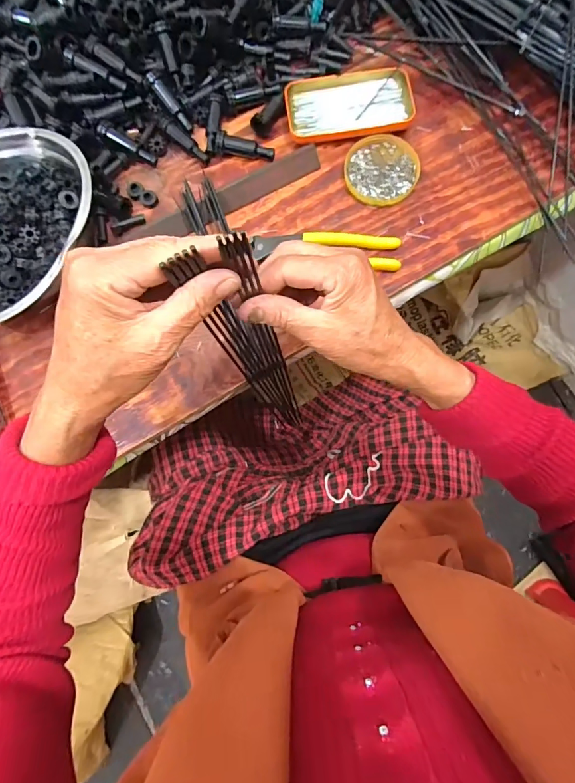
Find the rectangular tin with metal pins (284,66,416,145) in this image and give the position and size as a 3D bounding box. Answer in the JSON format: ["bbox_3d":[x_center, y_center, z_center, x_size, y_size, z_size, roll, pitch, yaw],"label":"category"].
[{"bbox_3d":[0.072,-0.340,0.478,0.145,0.020,0.077,-11,76,-1],"label":"rectangular tin with metal pins"}]

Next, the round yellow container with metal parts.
[{"bbox_3d":[0.108,-0.256,0.467,0.082,0.013,0.083,0,76,2],"label":"round yellow container with metal parts"}]

